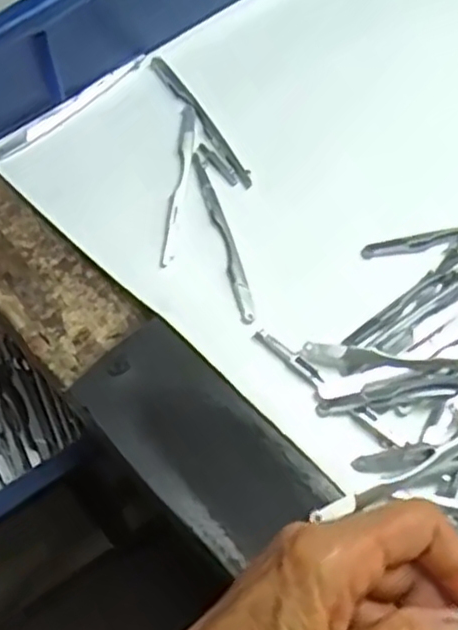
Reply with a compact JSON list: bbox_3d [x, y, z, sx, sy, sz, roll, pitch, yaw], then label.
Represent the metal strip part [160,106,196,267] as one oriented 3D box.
[{"bbox_3d":[-0.025,-0.070,0.384,0.009,0.004,0.102,3,62,5],"label":"metal strip part"}]

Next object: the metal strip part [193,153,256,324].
[{"bbox_3d":[-0.003,-0.040,0.371,0.008,0.004,0.101,-15,62,-4],"label":"metal strip part"}]

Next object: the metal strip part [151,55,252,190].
[{"bbox_3d":[-0.015,-0.107,0.404,0.009,0.007,0.100,-30,64,-12],"label":"metal strip part"}]

